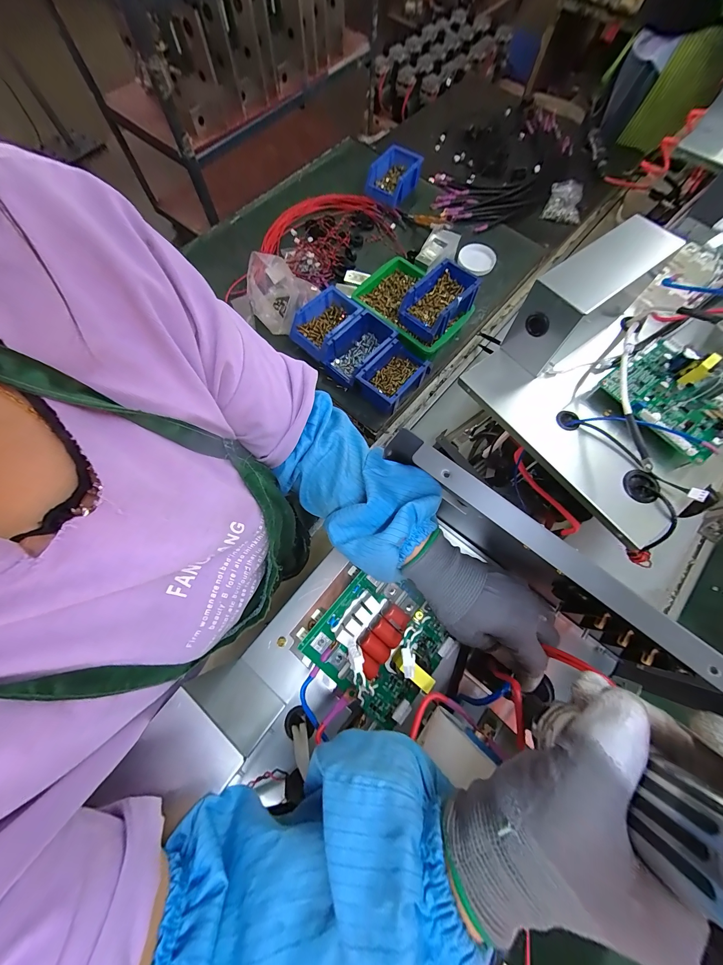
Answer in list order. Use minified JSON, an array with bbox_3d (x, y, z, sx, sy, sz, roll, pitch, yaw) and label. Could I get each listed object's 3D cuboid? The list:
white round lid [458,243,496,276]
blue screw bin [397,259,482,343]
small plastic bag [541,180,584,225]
[{"bbox_3d":[0.322,-0.621,0.861,0.089,0.008,0.093,-42,87,-6],"label":"white round lid"},{"bbox_3d":[0.170,-0.405,0.700,0.110,0.069,0.162,42,77,12],"label":"blue screw bin"},{"bbox_3d":[0.619,-0.851,0.942,0.113,0.039,0.124,17,73,5],"label":"small plastic bag"}]

